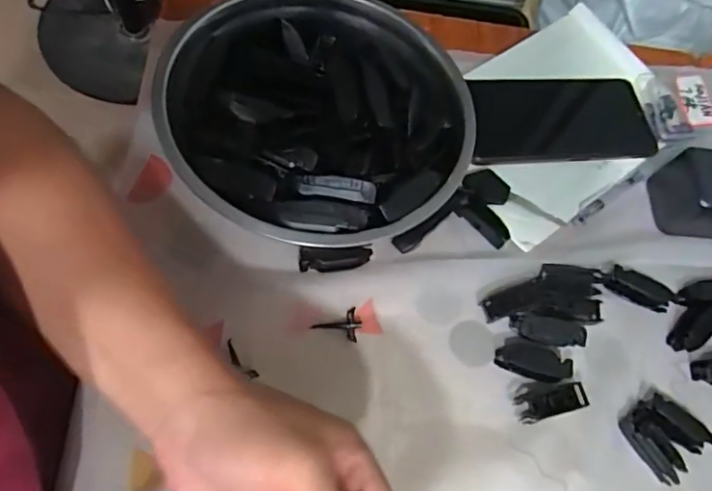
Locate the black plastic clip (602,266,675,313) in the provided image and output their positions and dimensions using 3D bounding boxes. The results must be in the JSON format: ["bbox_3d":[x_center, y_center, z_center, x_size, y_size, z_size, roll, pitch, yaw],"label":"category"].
[{"bbox_3d":[0.207,0.031,0.398,0.050,0.010,0.022,26,64,2],"label":"black plastic clip"}]

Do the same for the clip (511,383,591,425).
[{"bbox_3d":[0.125,0.099,0.349,0.044,0.007,0.023,-10,68,-15],"label":"clip"}]

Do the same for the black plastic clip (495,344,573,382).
[{"bbox_3d":[0.118,0.076,0.358,0.048,0.010,0.020,16,64,-3],"label":"black plastic clip"}]

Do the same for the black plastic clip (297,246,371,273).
[{"bbox_3d":[-0.013,0.008,0.356,0.047,0.021,0.010,-2,66,-12],"label":"black plastic clip"}]

